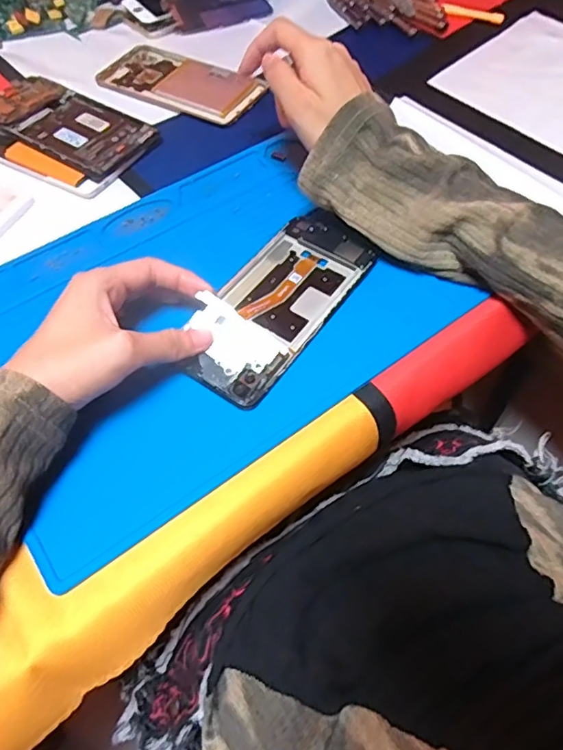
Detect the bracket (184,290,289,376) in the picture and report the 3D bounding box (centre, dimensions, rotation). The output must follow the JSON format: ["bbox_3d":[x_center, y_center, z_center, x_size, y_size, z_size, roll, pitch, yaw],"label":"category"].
[{"bbox_3d":[-0.029,-0.021,0.316,0.056,0.004,0.034,35,77,8],"label":"bracket"}]

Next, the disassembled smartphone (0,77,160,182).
[{"bbox_3d":[-0.184,-0.214,0.453,0.155,0.014,0.074,30,64,17],"label":"disassembled smartphone"}]

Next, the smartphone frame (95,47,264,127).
[{"bbox_3d":[-0.095,-0.275,0.497,0.154,0.007,0.076,29,63,17],"label":"smartphone frame"}]

